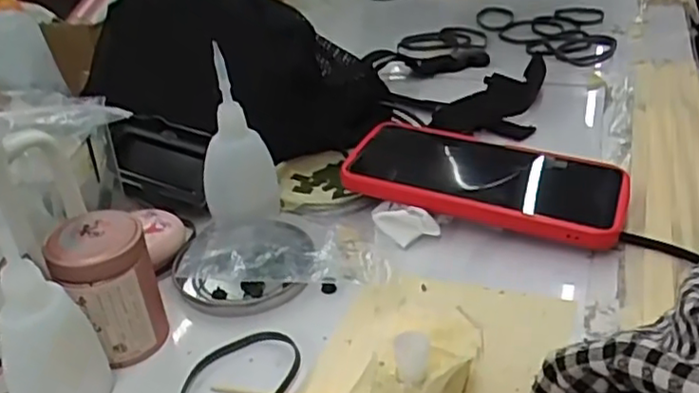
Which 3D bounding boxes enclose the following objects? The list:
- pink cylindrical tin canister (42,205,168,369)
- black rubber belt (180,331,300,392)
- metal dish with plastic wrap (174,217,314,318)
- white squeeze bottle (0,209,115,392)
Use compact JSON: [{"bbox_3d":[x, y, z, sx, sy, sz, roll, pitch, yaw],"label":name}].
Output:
[{"bbox_3d":[-0.117,0.045,0.332,0.043,0.065,0.039,-19,35,-24],"label":"pink cylindrical tin canister"},{"bbox_3d":[-0.054,0.086,0.315,0.049,0.008,0.070,22,40,35],"label":"black rubber belt"},{"bbox_3d":[-0.058,0.033,0.389,0.076,0.015,0.080,-2,31,1],"label":"metal dish with plastic wrap"},{"bbox_3d":[-0.129,0.054,0.284,0.033,0.101,0.036,-2,31,1],"label":"white squeeze bottle"}]

